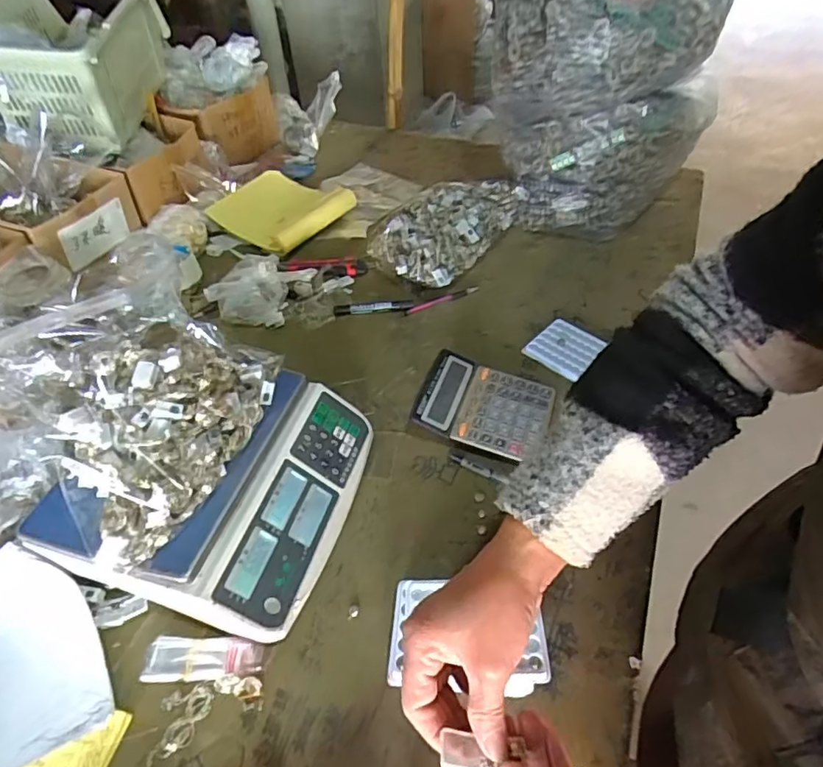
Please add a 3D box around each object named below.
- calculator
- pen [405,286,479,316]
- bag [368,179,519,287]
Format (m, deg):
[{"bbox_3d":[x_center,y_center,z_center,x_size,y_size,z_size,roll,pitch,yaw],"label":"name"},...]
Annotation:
[{"bbox_3d":[0.095,0.028,0.732,0.169,0.038,0.139,15,49,17],"label":"calculator"},{"bbox_3d":[0.050,-0.135,0.905,0.132,0.012,0.012,-19,48,-14],"label":"pen"},{"bbox_3d":[0.059,-0.272,0.960,0.164,0.100,0.256,28,55,26],"label":"bag"}]

